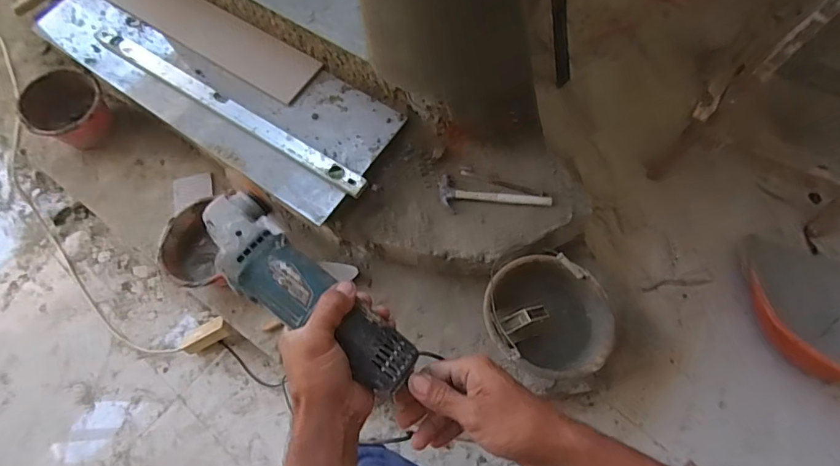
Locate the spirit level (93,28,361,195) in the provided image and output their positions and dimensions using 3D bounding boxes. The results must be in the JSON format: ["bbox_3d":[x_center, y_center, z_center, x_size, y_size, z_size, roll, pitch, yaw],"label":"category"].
[{"bbox_3d":[-0.542,-0.350,1.287,0.961,0.031,0.059,32,75,13],"label":"spirit level"}]

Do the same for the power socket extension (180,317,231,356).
[{"bbox_3d":[-0.664,0.315,1.456,0.155,0.045,0.074,-25,71,-6],"label":"power socket extension"}]

